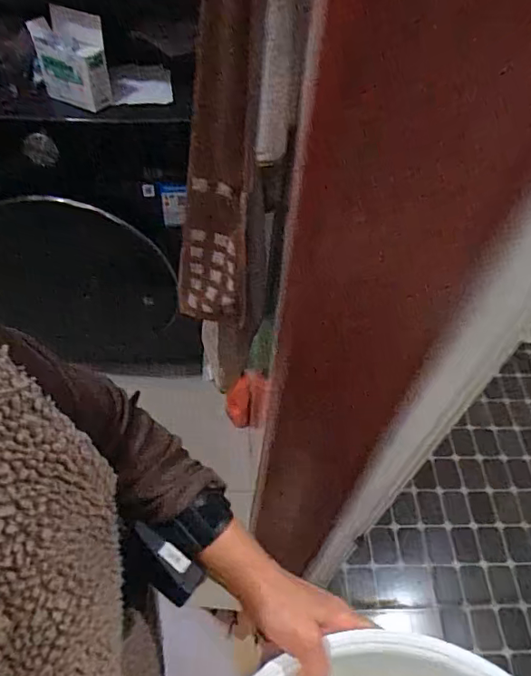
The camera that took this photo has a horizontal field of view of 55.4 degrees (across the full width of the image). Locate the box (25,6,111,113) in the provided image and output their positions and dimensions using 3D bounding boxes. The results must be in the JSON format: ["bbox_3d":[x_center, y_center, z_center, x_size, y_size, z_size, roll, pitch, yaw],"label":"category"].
[{"bbox_3d":[-0.342,-0.488,0.885,0.128,0.134,0.058,25,56,15],"label":"box"}]

